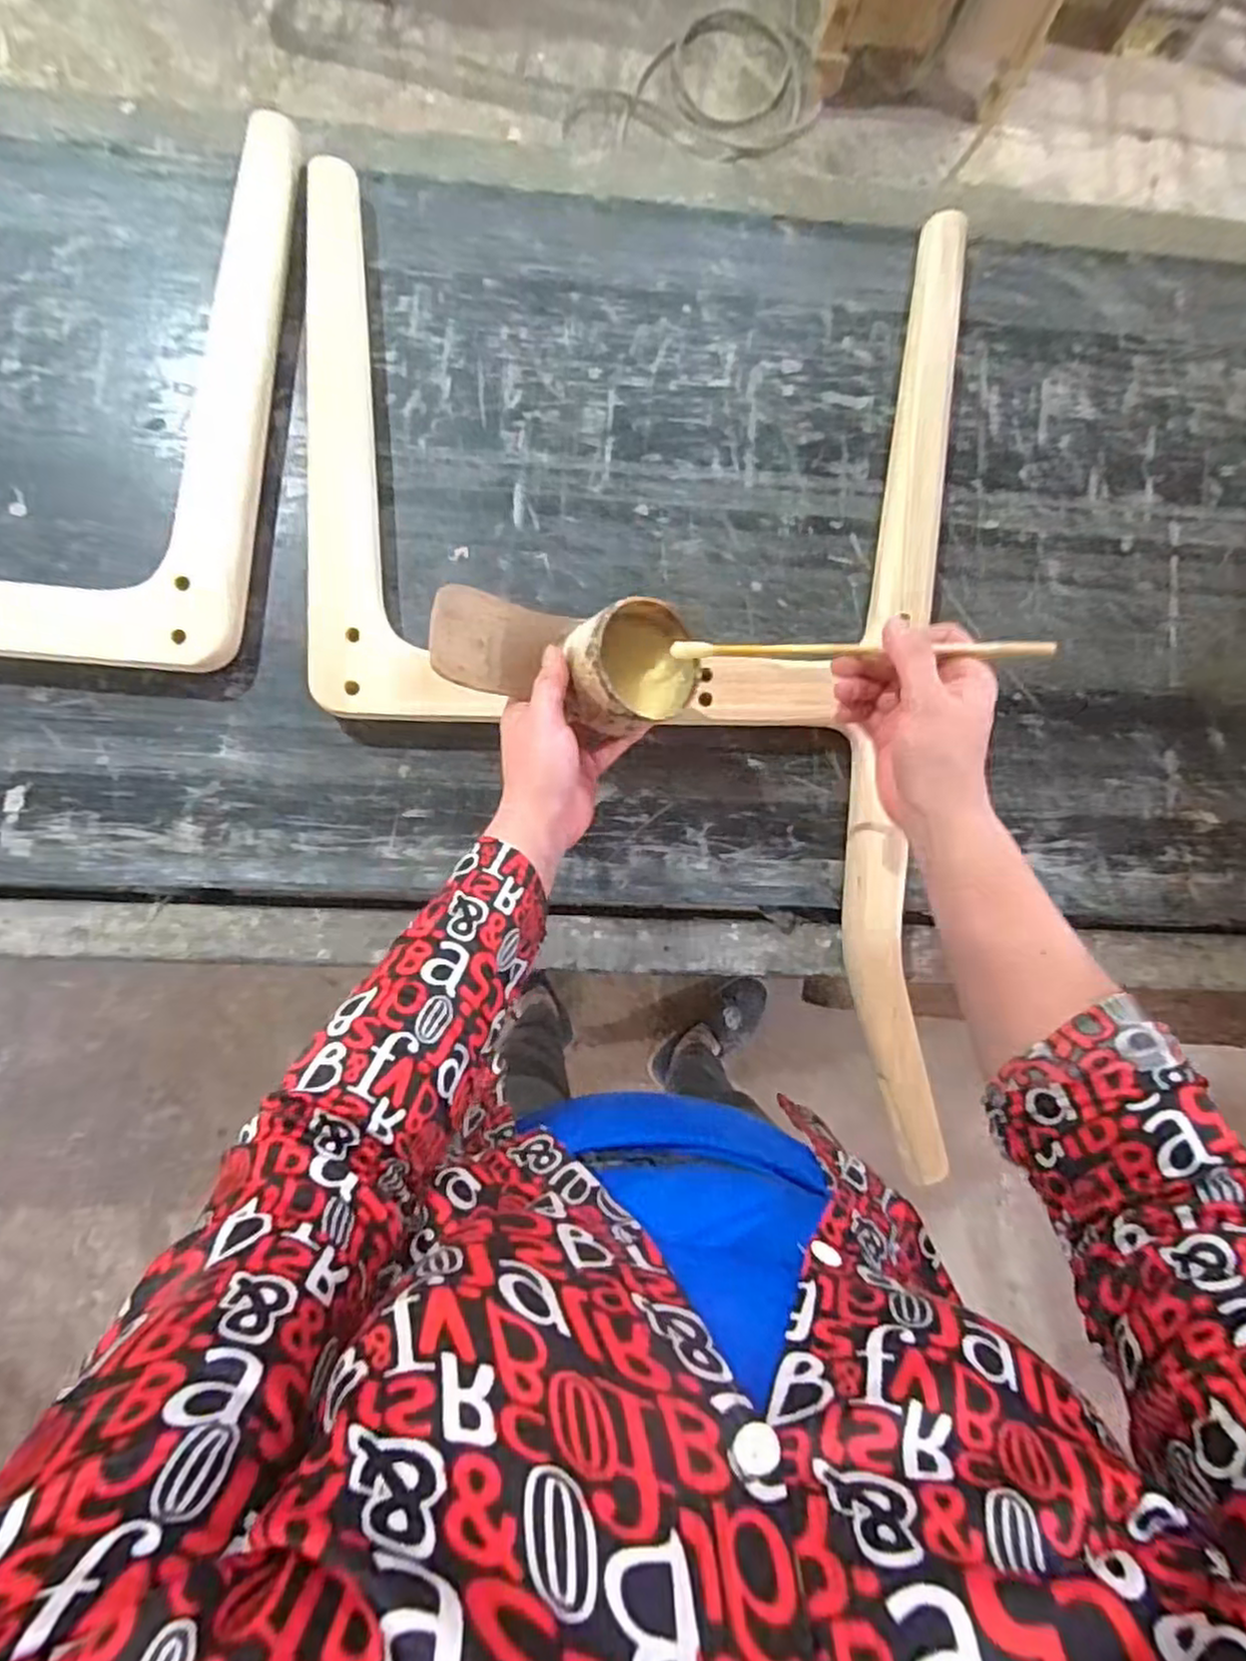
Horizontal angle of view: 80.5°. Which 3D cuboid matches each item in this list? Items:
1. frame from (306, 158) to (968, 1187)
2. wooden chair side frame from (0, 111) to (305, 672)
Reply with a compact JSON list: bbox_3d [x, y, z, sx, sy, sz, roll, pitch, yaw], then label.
[{"bbox_3d":[0.005,-0.122,0.572,0.500,0.044,0.731,2,89,-4],"label":"frame"},{"bbox_3d":[-0.540,-0.173,0.529,0.522,0.037,0.761,6,88,-4],"label":"wooden chair side frame"}]

